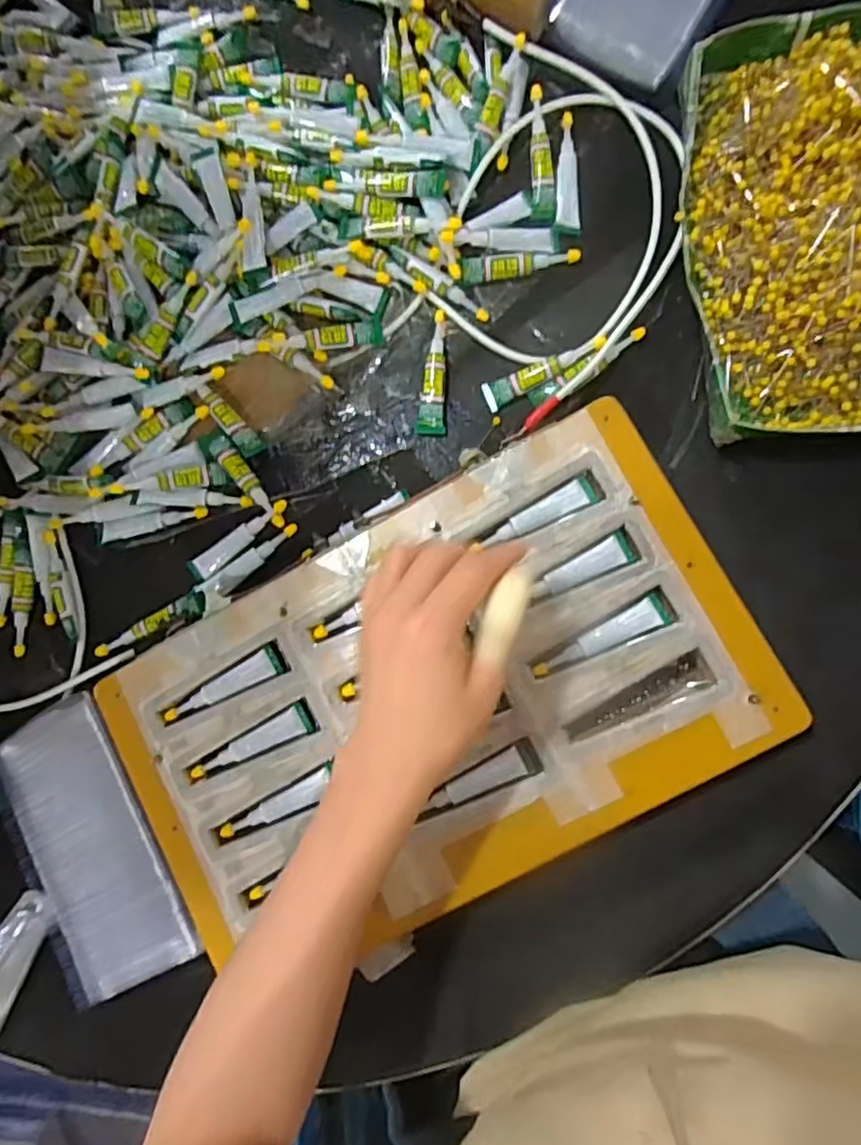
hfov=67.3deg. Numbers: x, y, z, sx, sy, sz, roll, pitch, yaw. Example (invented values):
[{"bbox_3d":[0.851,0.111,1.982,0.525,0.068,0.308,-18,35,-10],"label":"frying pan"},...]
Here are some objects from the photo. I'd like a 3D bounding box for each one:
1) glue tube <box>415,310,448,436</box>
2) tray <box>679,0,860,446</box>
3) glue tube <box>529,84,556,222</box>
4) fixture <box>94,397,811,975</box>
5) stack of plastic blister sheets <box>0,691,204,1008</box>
[{"bbox_3d":[0.001,-0.137,0.447,0.020,0.007,0.085,0,86,8],"label":"glue tube"},{"bbox_3d":[0.273,-0.223,0.393,0.216,0.046,0.266,-4,85,8],"label":"tray"},{"bbox_3d":[0.078,-0.293,0.452,0.016,0.011,0.089,-1,86,8],"label":"glue tube"},{"bbox_3d":[0.002,0.081,0.397,0.379,0.020,0.238,-31,82,5],"label":"fixture"},{"bbox_3d":[-0.230,0.185,0.437,0.095,0.020,0.185,-31,82,5],"label":"stack of plastic blister sheets"}]

